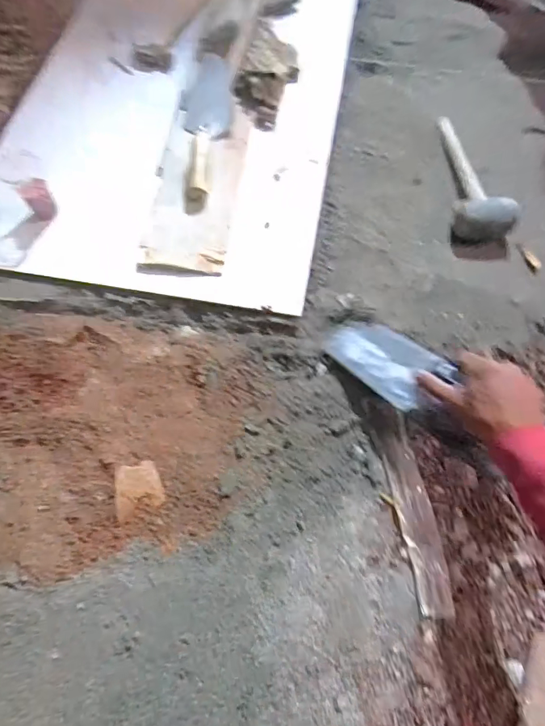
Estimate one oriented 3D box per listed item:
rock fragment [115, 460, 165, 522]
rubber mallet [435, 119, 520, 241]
[{"bbox_3d":[-0.177,0.167,0.580,0.058,0.010,0.069,-13,68,-5],"label":"rock fragment"},{"bbox_3d":[0.348,-0.332,0.760,0.084,0.066,0.307,1,67,1],"label":"rubber mallet"}]

